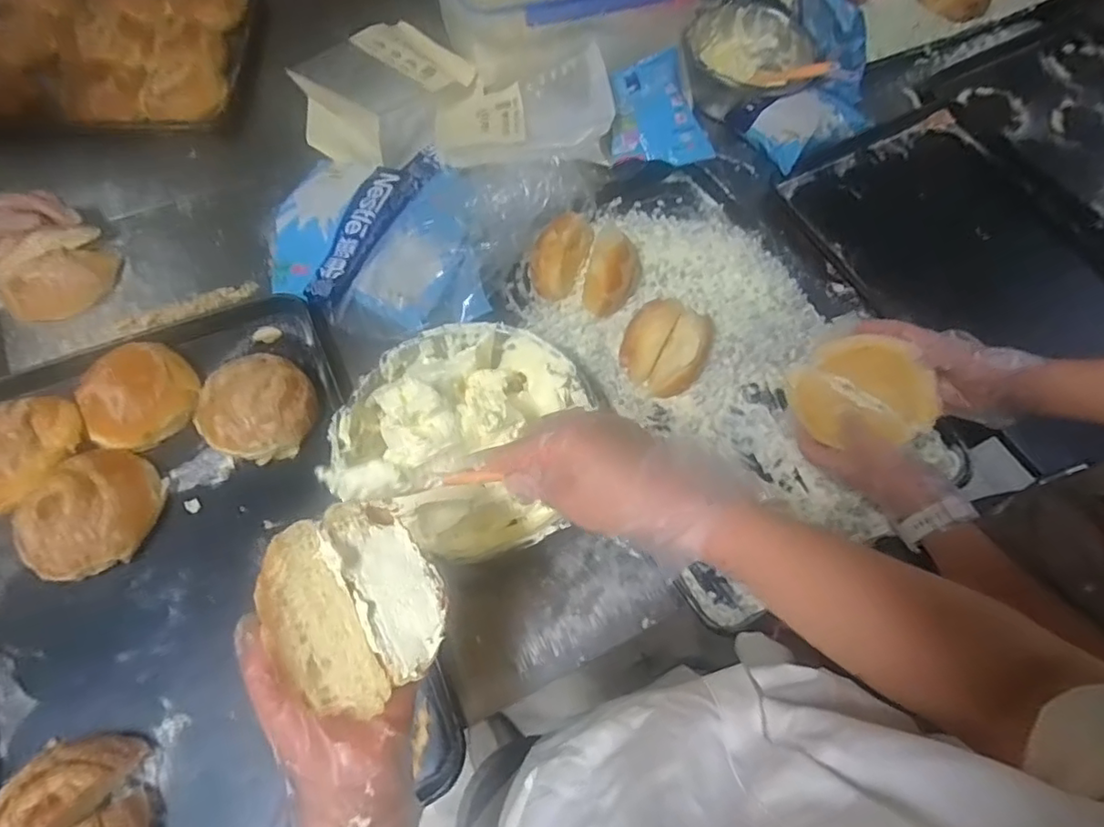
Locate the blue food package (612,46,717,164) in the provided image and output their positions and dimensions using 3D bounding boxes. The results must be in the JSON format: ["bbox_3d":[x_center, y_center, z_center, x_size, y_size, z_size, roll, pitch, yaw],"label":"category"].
[{"bbox_3d":[0.154,-0.473,0.860,0.138,0.061,0.239,-4,66,-5],"label":"blue food package"}]

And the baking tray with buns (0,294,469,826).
[{"bbox_3d":[-0.377,0.146,0.577,0.408,0.090,0.602,-24,70,-13],"label":"baking tray with buns"}]

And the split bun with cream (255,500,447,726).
[{"bbox_3d":[-0.131,0.123,0.375,0.098,0.046,0.115,-27,83,-32],"label":"split bun with cream"}]

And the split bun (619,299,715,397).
[{"bbox_3d":[0.141,-0.083,0.706,0.105,0.055,0.105,1,66,-3],"label":"split bun"}]

